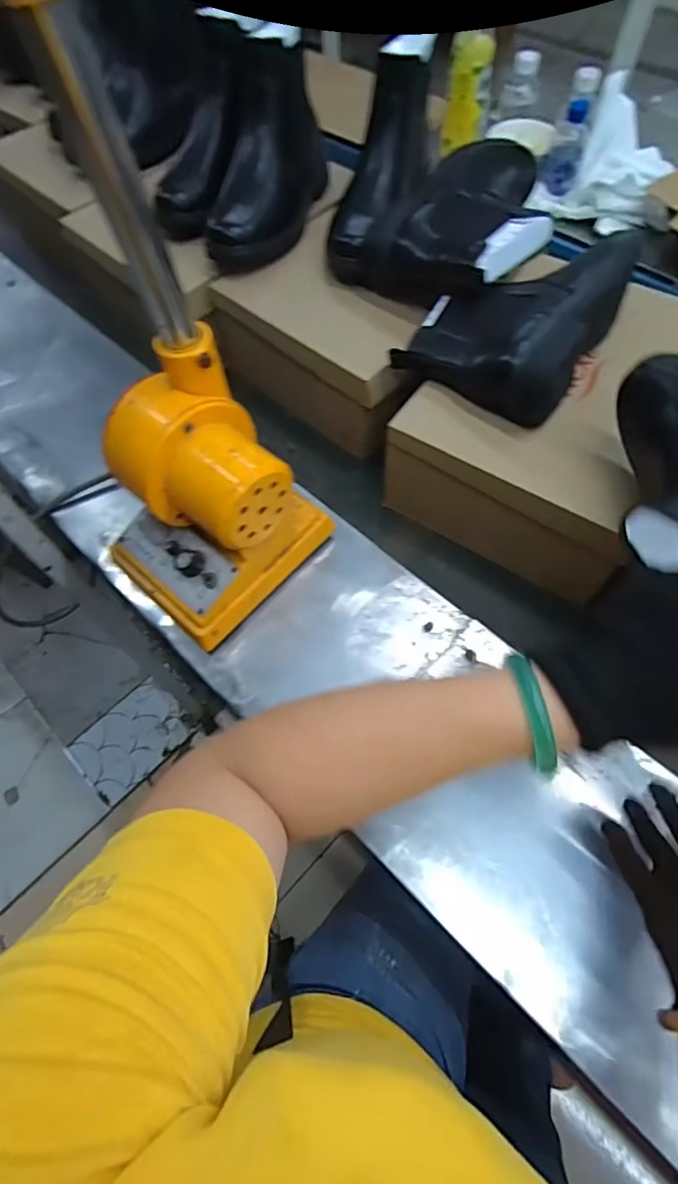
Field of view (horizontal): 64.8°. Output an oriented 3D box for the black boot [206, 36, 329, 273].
[{"bbox_3d":[-0.088,-0.517,0.632,0.098,0.155,0.215,11,64,8],"label":"black boot"}]

